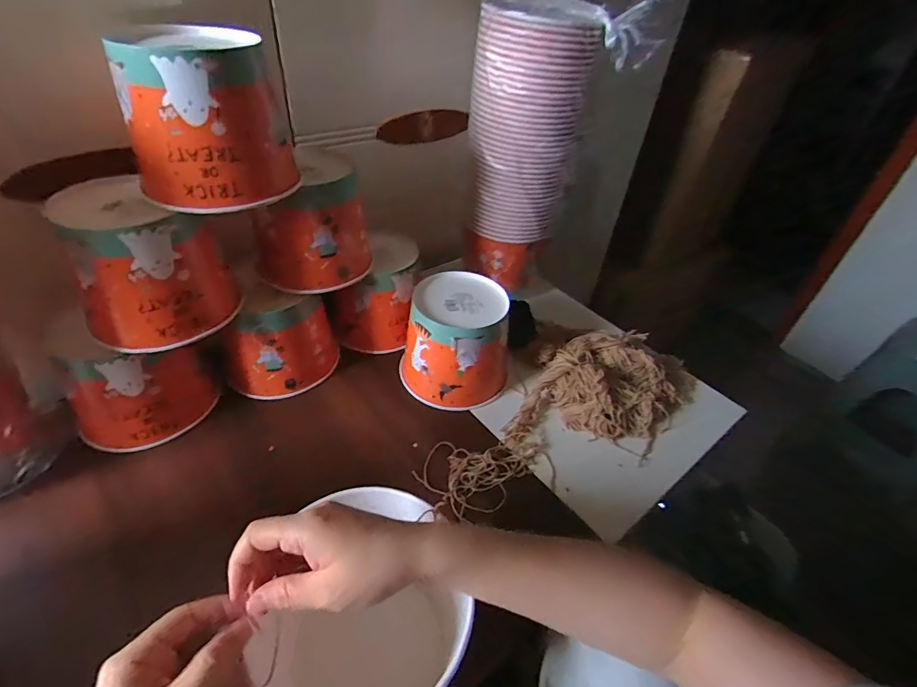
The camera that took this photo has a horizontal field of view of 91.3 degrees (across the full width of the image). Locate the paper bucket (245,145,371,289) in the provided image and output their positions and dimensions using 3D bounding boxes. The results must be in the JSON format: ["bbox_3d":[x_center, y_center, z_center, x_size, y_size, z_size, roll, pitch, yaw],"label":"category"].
[{"bbox_3d":[-0.189,-0.156,0.568,0.137,0.133,0.124,-30,53,-34],"label":"paper bucket"}]

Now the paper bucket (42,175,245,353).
[{"bbox_3d":[-0.334,-0.091,0.485,0.147,0.136,0.137,-26,50,-31],"label":"paper bucket"}]

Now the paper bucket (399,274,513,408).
[{"bbox_3d":[0.000,-0.003,0.623,0.138,0.134,0.130,3,41,-3],"label":"paper bucket"}]

